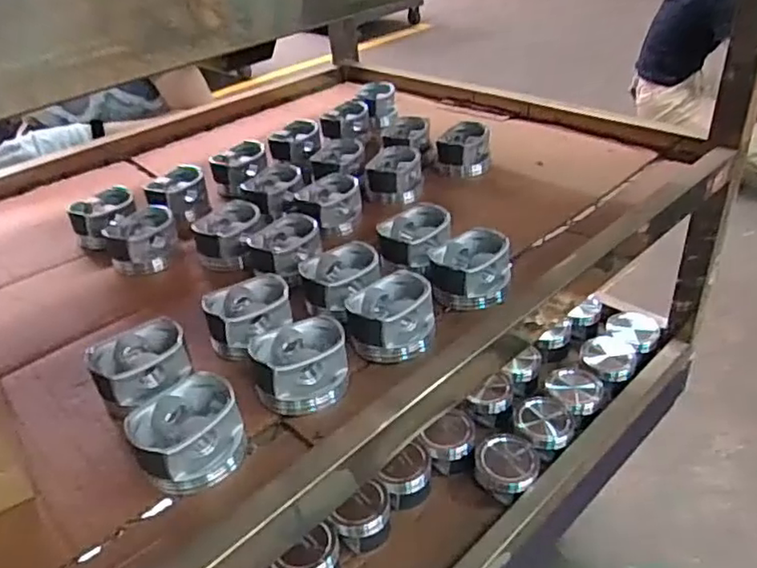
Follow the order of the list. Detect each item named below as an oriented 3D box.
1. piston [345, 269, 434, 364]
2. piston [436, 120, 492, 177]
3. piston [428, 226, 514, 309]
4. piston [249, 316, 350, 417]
[{"bbox_3d":[0.011,0.028,0.556,0.074,0.054,0.074,-4,35,3],"label":"piston"},{"bbox_3d":[0.114,-0.178,0.836,0.069,0.052,0.067,-1,36,7],"label":"piston"},{"bbox_3d":[0.088,-0.013,0.605,0.075,0.055,0.069,-4,35,3],"label":"piston"},{"bbox_3d":[-0.064,0.066,0.512,0.074,0.050,0.063,-13,36,-9],"label":"piston"}]

